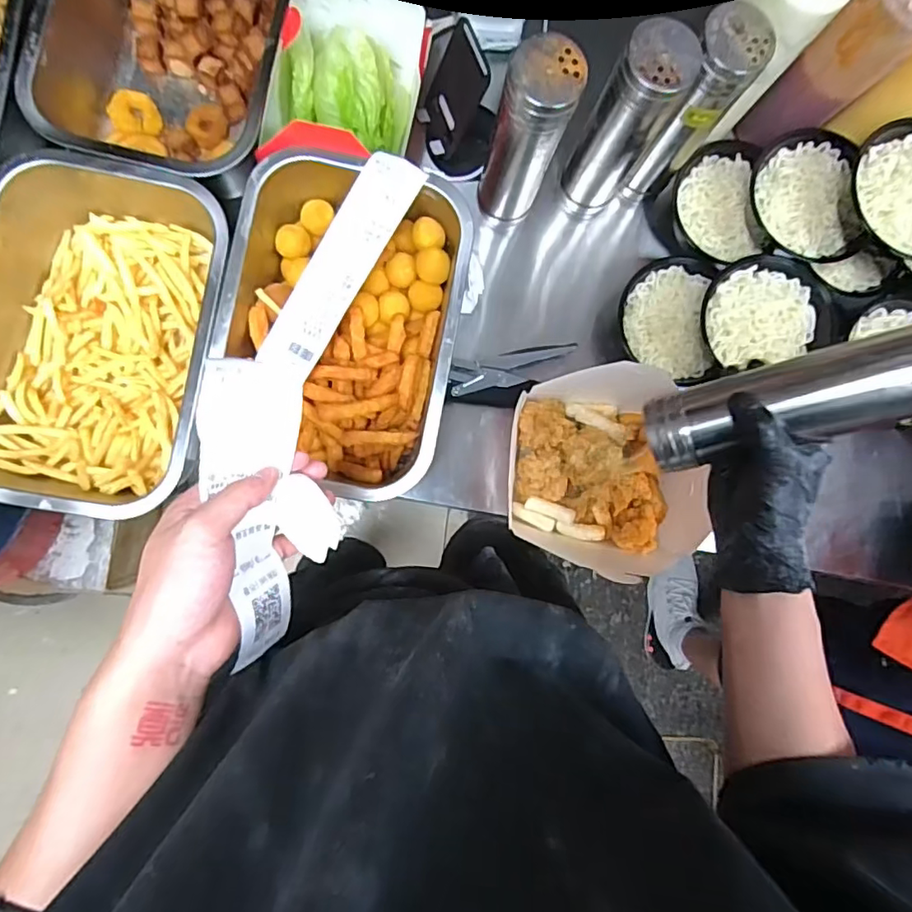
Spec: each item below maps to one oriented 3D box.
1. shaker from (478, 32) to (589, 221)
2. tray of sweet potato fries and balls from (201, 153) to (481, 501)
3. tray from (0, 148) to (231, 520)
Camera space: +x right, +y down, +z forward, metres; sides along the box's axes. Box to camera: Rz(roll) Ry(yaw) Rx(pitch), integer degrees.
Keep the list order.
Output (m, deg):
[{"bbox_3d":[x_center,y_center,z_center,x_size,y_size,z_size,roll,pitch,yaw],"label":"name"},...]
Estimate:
[{"bbox_3d":[0.066,-0.296,0.537,0.068,0.192,0.054,11,86,-5],"label":"shaker"},{"bbox_3d":[-0.109,-0.122,0.554,0.209,0.077,0.302,11,86,-5],"label":"tray of sweet potato fries and balls"},{"bbox_3d":[-0.330,-0.108,0.543,0.211,0.100,0.315,13,86,-5],"label":"tray"}]

